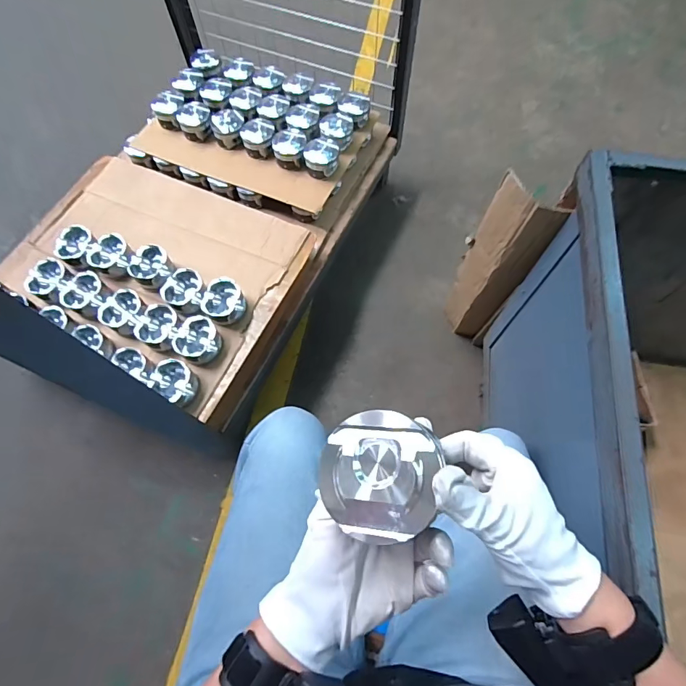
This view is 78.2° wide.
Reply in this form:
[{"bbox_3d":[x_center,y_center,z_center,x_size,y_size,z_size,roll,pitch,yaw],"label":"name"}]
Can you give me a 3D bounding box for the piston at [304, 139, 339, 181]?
[{"bbox_3d":[-0.052,-0.453,1.045,0.084,0.064,0.080,-1,67,1],"label":"piston"}]

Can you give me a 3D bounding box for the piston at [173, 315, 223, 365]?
[{"bbox_3d":[-0.293,-0.005,0.860,0.082,0.049,0.087,-1,67,1],"label":"piston"}]

